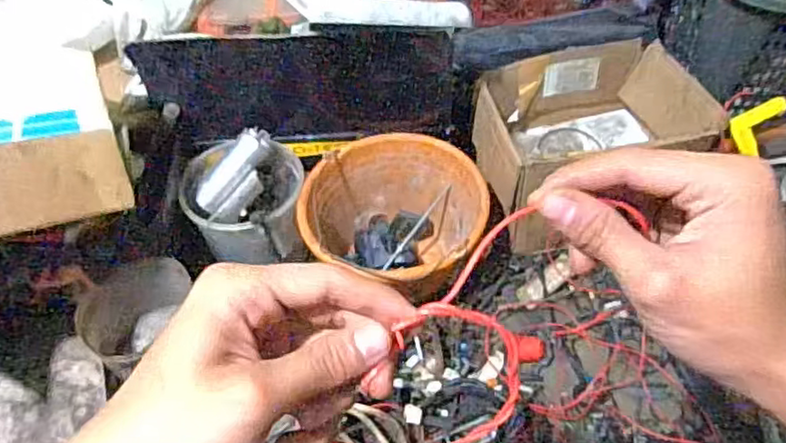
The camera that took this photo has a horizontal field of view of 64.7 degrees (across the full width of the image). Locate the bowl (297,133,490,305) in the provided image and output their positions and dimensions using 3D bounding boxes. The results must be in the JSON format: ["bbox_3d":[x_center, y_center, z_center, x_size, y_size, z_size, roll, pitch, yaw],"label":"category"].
[{"bbox_3d":[0.007,-0.001,0.921,0.236,0.172,0.244,-1,52,2],"label":"bowl"}]

